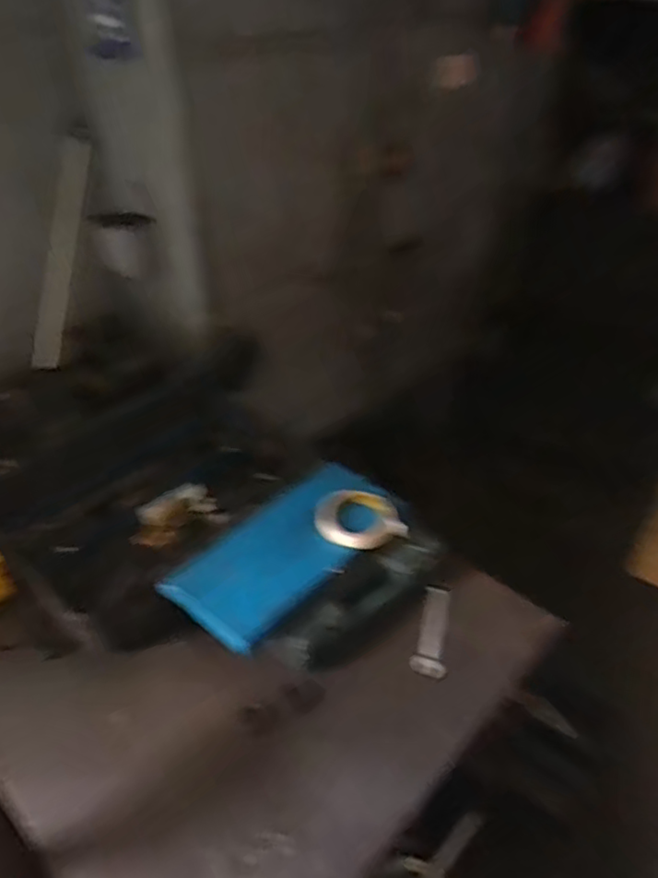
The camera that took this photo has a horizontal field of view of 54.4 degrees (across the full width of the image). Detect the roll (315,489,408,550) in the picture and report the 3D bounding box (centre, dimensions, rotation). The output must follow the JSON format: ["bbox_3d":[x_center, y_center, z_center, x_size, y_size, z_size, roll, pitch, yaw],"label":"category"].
[{"bbox_3d":[0.039,0.109,0.885,0.110,0.033,0.098,-13,39,-16],"label":"roll"}]

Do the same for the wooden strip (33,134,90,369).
[{"bbox_3d":[-0.494,-0.341,1.178,0.052,0.416,0.022,9,-1,-6],"label":"wooden strip"}]

